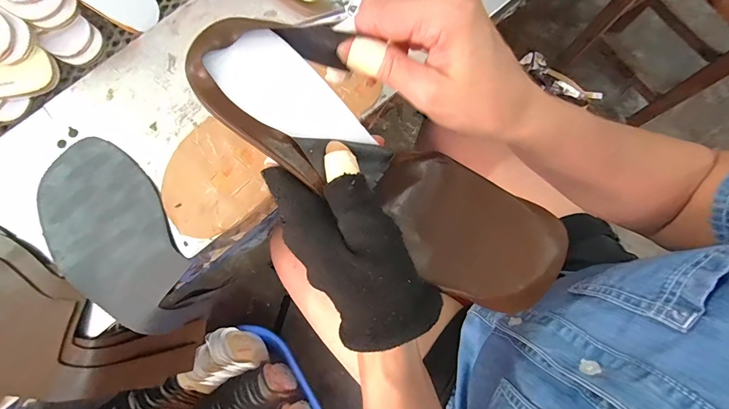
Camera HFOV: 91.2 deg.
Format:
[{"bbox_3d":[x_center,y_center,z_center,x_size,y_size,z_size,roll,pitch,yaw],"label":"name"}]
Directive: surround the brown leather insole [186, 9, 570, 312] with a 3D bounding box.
[{"bbox_3d":[0.021,-0.021,0.216,0.241,0.037,0.084,34,79,-18],"label":"brown leather insole"}]

